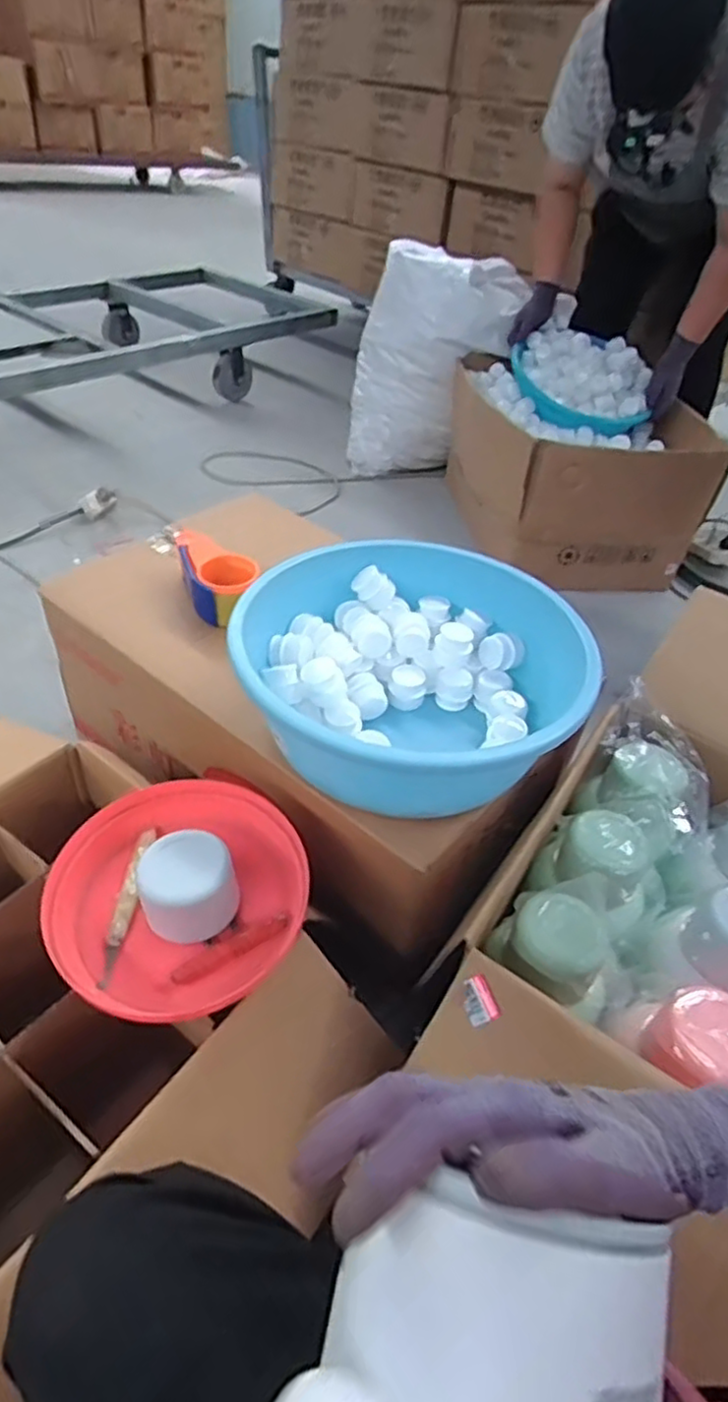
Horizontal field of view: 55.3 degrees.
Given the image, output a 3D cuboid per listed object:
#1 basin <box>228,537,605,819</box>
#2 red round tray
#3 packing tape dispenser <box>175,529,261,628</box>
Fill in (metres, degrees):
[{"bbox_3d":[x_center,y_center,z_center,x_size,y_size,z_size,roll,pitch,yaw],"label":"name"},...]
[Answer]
[{"bbox_3d":[0.047,-0.021,0.757,0.363,0.150,0.319,5,42,-2],"label":"basin"},{"bbox_3d":[-0.169,0.174,0.649,0.225,0.077,0.208,4,42,-4],"label":"red round tray"},{"bbox_3d":[-0.194,-0.169,0.934,0.088,0.069,0.156,-13,46,-22],"label":"packing tape dispenser"}]

